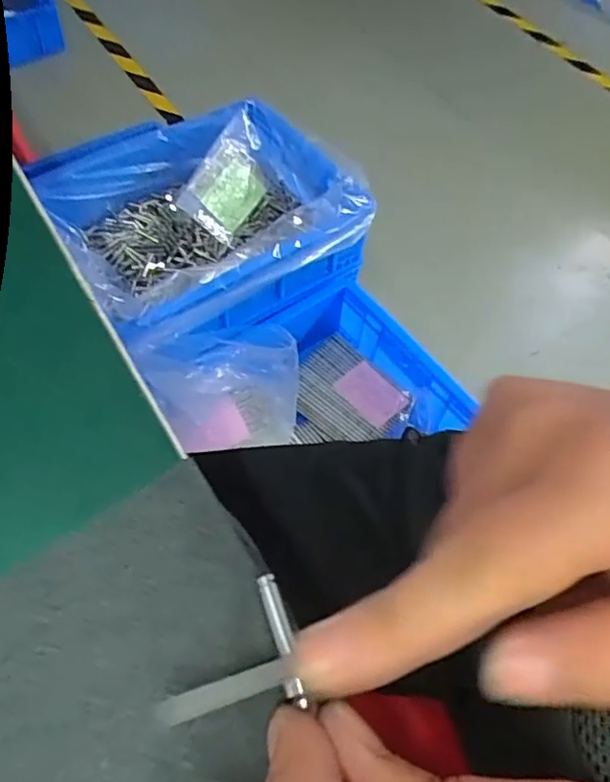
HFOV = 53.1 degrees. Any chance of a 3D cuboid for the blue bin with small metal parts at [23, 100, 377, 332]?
[{"bbox_3d":[-0.143,-0.230,0.861,0.394,0.125,0.298,-28,64,-20],"label":"blue bin with small metal parts"}]

